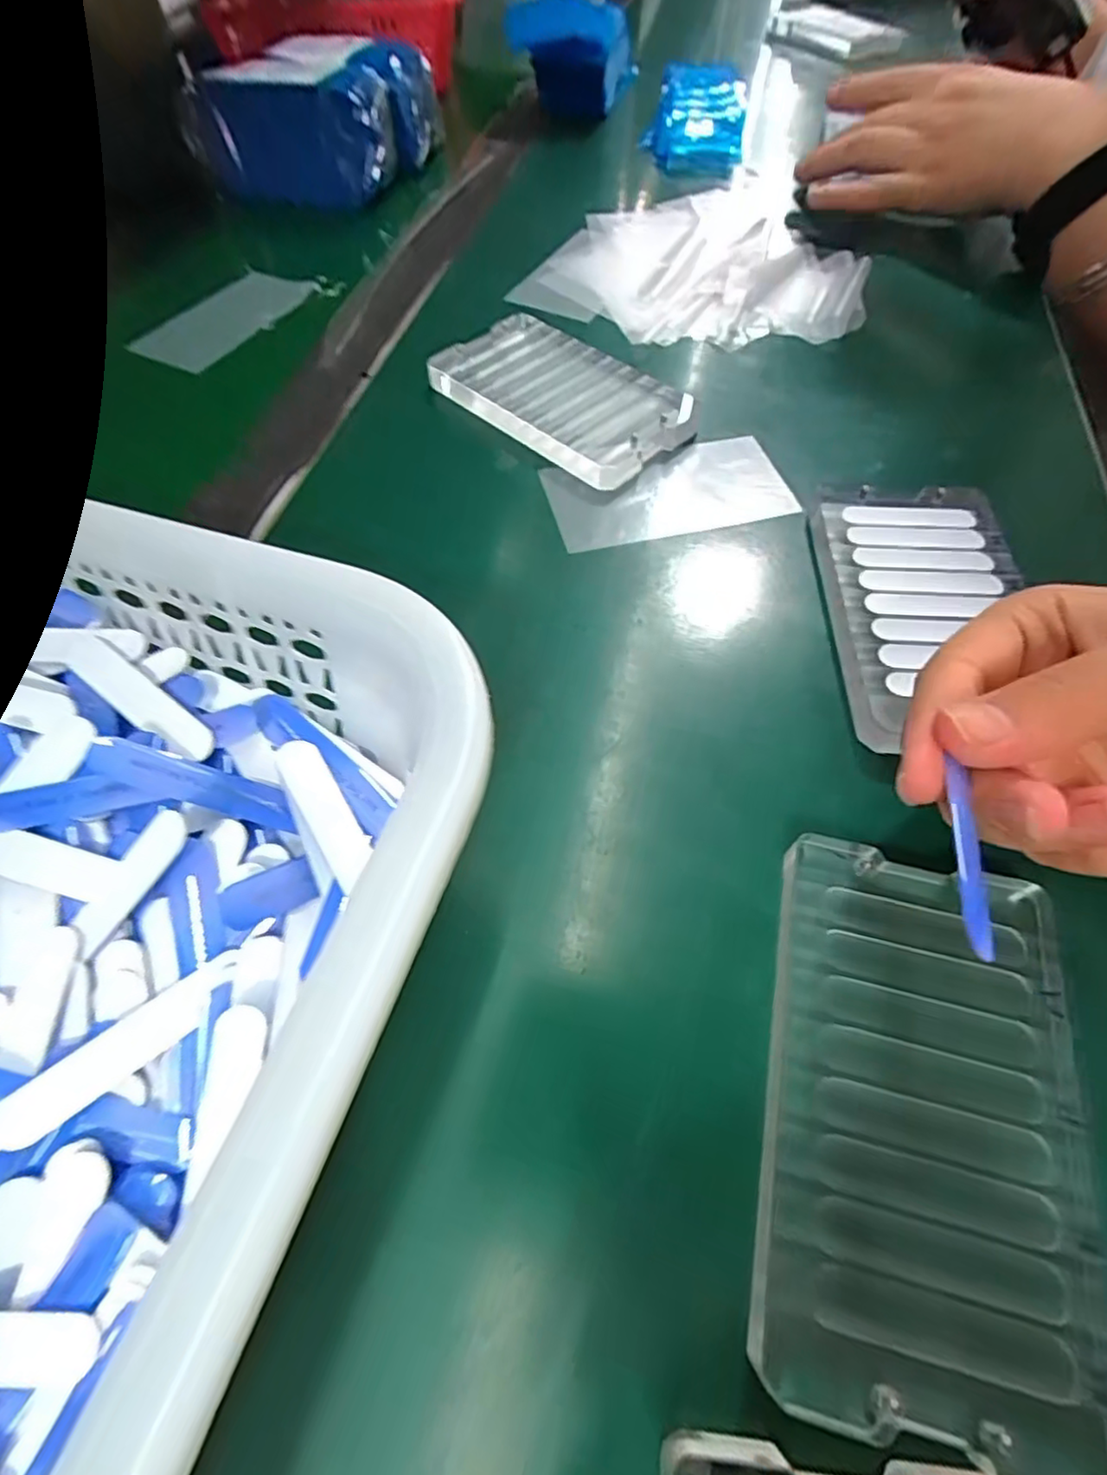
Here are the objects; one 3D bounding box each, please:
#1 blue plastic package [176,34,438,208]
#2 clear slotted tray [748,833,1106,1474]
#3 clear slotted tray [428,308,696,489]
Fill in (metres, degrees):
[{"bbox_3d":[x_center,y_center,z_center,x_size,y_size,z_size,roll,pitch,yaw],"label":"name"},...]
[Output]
[{"bbox_3d":[-0.171,-0.440,0.461,0.140,0.068,0.114,12,60,8],"label":"blue plastic package"},{"bbox_3d":[0.088,0.087,0.155,0.070,0.010,0.124,12,60,8],"label":"clear slotted tray"},{"bbox_3d":[0.002,-0.165,0.310,0.119,0.013,0.069,39,67,22],"label":"clear slotted tray"}]

